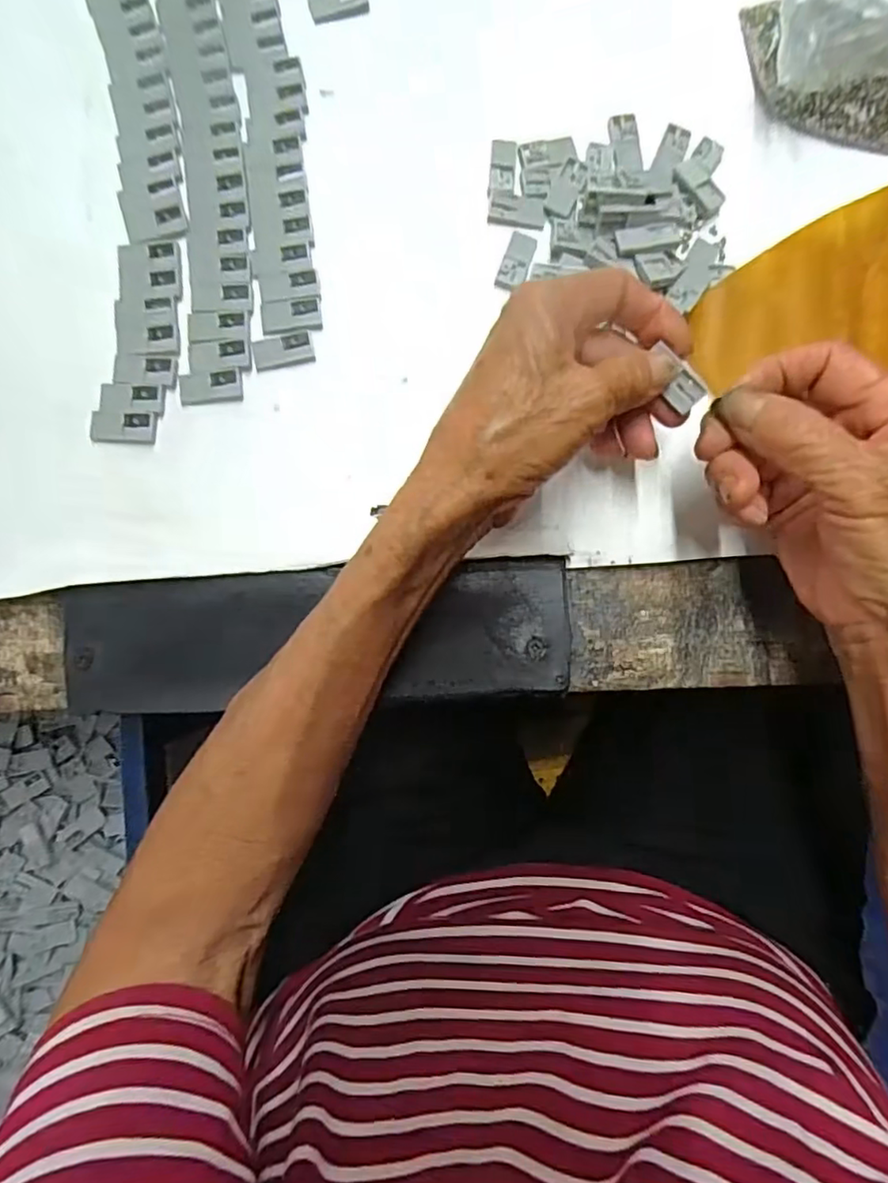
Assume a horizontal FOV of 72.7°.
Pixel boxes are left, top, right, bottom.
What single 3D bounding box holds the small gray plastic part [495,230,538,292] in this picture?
[{"bbox_3d":[0.035,-0.158,0.288,0.013,0.004,0.029,21,84,-1],"label":"small gray plastic part"}]

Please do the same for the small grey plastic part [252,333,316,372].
[{"bbox_3d":[-0.074,-0.111,0.277,0.027,0.004,0.013,-13,86,-4],"label":"small grey plastic part"}]

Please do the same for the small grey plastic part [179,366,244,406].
[{"bbox_3d":[-0.106,-0.093,0.273,0.028,0.004,0.015,-9,86,-4],"label":"small grey plastic part"}]

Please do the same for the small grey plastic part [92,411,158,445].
[{"bbox_3d":[-0.143,-0.073,0.270,0.027,0.004,0.014,1,85,-3],"label":"small grey plastic part"}]

